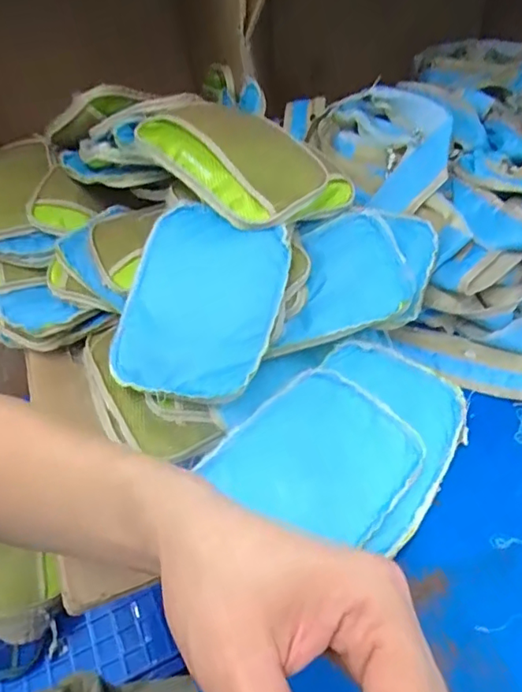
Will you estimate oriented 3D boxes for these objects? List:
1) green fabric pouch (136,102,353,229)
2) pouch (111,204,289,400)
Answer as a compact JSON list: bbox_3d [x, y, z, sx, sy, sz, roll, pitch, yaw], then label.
[{"bbox_3d":[-0.013,-0.210,0.597,0.208,0.058,0.209,42,45,22],"label":"green fabric pouch"},{"bbox_3d":[-0.059,-0.042,0.512,0.143,0.015,0.179,8,75,12],"label":"pouch"}]

